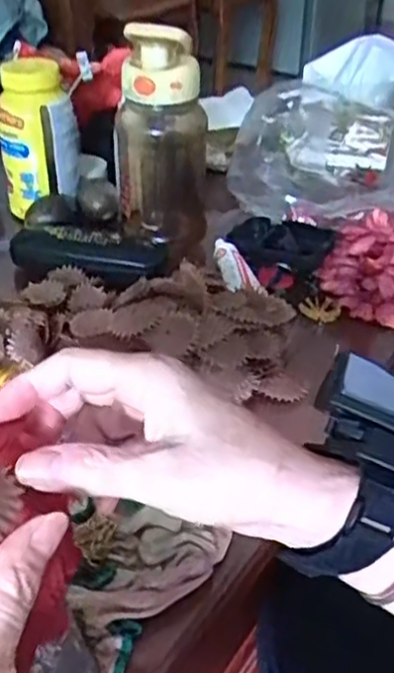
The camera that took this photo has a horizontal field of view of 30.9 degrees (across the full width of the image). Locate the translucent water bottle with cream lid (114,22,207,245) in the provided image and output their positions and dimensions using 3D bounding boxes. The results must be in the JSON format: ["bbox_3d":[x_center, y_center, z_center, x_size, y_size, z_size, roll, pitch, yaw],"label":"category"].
[{"bbox_3d":[-0.036,-0.187,0.699,0.090,0.213,0.065,-1,37,-3],"label":"translucent water bottle with cream lid"}]

